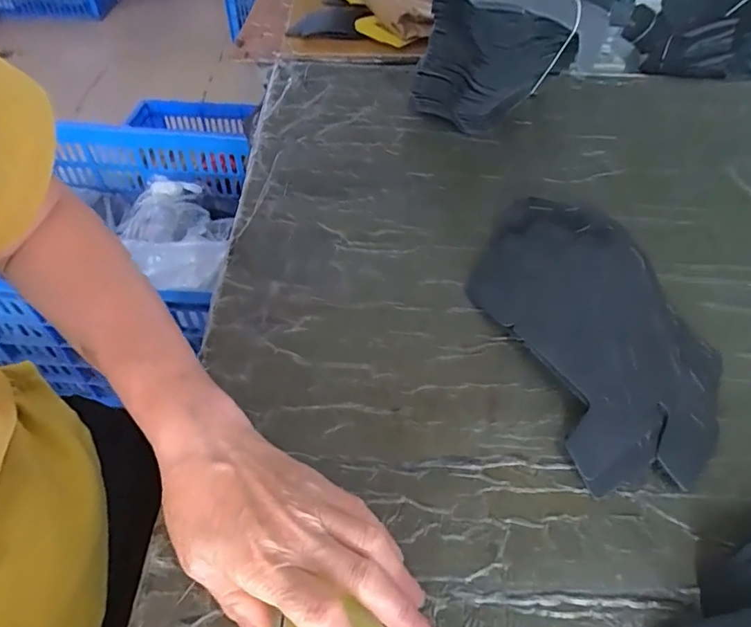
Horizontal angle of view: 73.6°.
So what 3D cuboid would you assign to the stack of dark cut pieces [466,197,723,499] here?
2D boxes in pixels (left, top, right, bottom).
[{"bbox_3d":[0.173,-0.001,0.397,0.149,0.038,0.254,-13,52,-14],"label":"stack of dark cut pieces"}]

